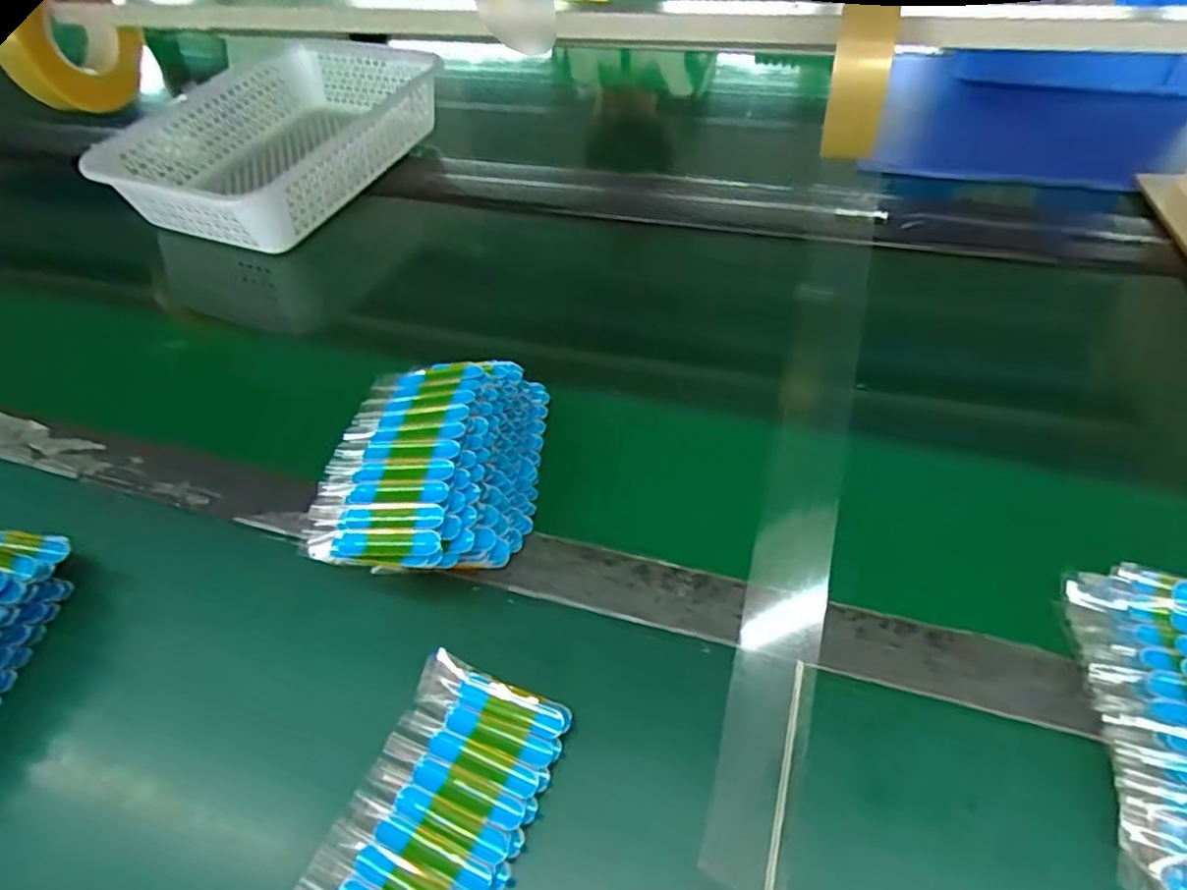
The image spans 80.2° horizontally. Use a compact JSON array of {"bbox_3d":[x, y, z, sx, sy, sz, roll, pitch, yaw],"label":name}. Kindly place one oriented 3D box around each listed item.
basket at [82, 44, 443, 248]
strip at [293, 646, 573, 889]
[{"bbox_3d":[-0.364,-0.364,0.845,0.260,0.097,0.347,14,51,19],"label":"basket"},{"bbox_3d":[-0.080,0.189,0.346,0.088,0.019,0.153,14,51,19],"label":"strip"}]

